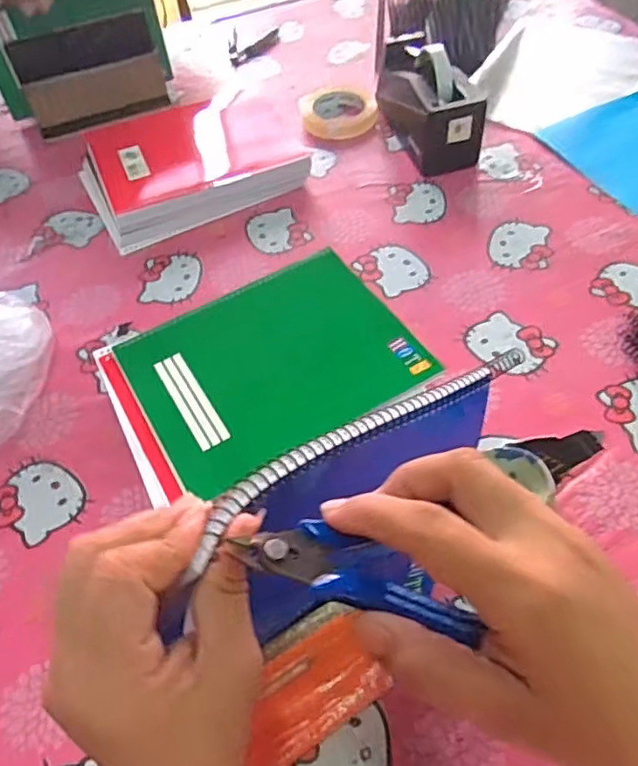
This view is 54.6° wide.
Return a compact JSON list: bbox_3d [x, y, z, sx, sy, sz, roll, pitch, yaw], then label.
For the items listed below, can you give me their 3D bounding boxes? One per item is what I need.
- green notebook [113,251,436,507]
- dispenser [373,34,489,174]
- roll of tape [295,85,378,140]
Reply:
[{"bbox_3d":[-0.043,-0.022,0.577,0.241,0.011,0.191,-27,55,-15],"label":"green notebook"},{"bbox_3d":[0.140,-0.376,0.810,0.082,0.110,0.204,-14,53,-6],"label":"dispenser"},{"bbox_3d":[0.030,-0.387,0.883,0.108,0.021,0.108,-2,53,3],"label":"roll of tape"}]

